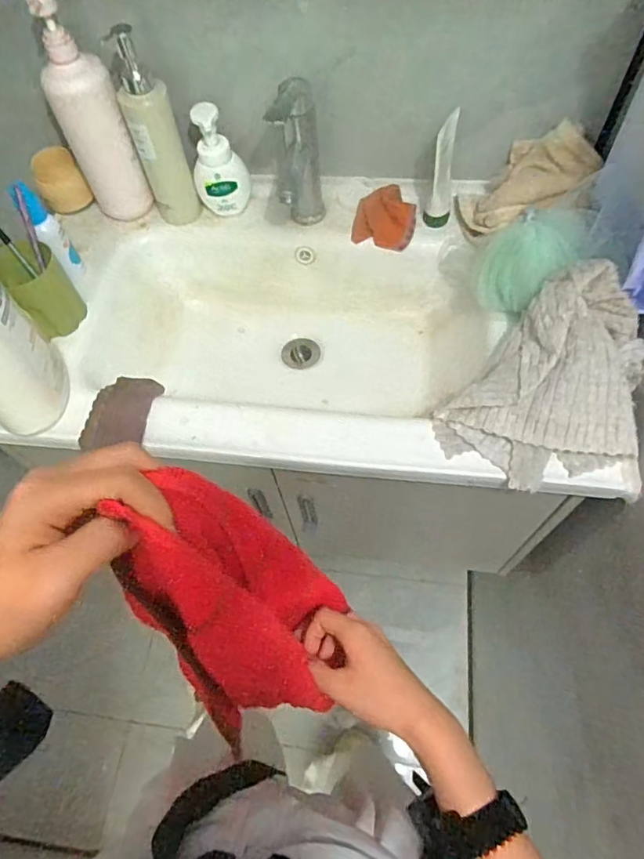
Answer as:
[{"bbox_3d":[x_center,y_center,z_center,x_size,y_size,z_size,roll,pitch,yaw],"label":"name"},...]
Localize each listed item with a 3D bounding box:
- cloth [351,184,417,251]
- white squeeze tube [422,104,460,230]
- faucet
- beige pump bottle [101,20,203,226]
[{"bbox_3d":[0.095,-0.317,0.768,0.085,0.032,0.102,10,63,9],"label":"cloth"},{"bbox_3d":[0.161,-0.340,0.691,0.032,0.129,0.052,12,63,11],"label":"white squeeze tube"},{"bbox_3d":[-0.031,-0.350,0.698,0.056,0.185,0.092,-1,61,4],"label":"faucet"},{"bbox_3d":[-0.224,-0.394,0.704,0.065,0.244,0.053,-13,61,-3],"label":"beige pump bottle"}]

